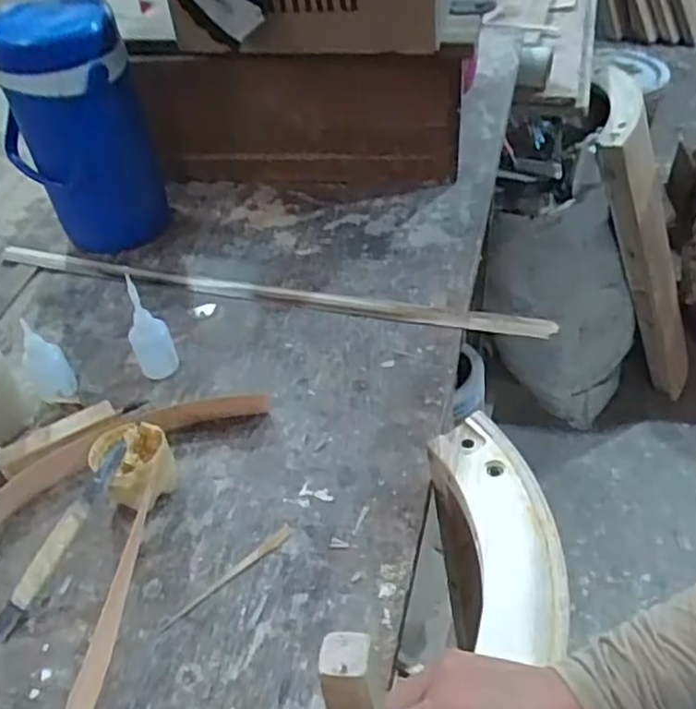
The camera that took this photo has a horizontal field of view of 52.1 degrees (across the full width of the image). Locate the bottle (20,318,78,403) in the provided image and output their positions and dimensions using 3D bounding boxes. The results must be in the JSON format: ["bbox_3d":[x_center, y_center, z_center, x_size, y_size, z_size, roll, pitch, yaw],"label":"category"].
[{"bbox_3d":[-0.259,0.010,0.611,0.034,0.079,0.030,-28,48,-20],"label":"bottle"}]

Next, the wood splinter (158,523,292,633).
[{"bbox_3d":[-0.082,0.155,0.497,0.111,0.004,0.011,-35,51,-26],"label":"wood splinter"}]

